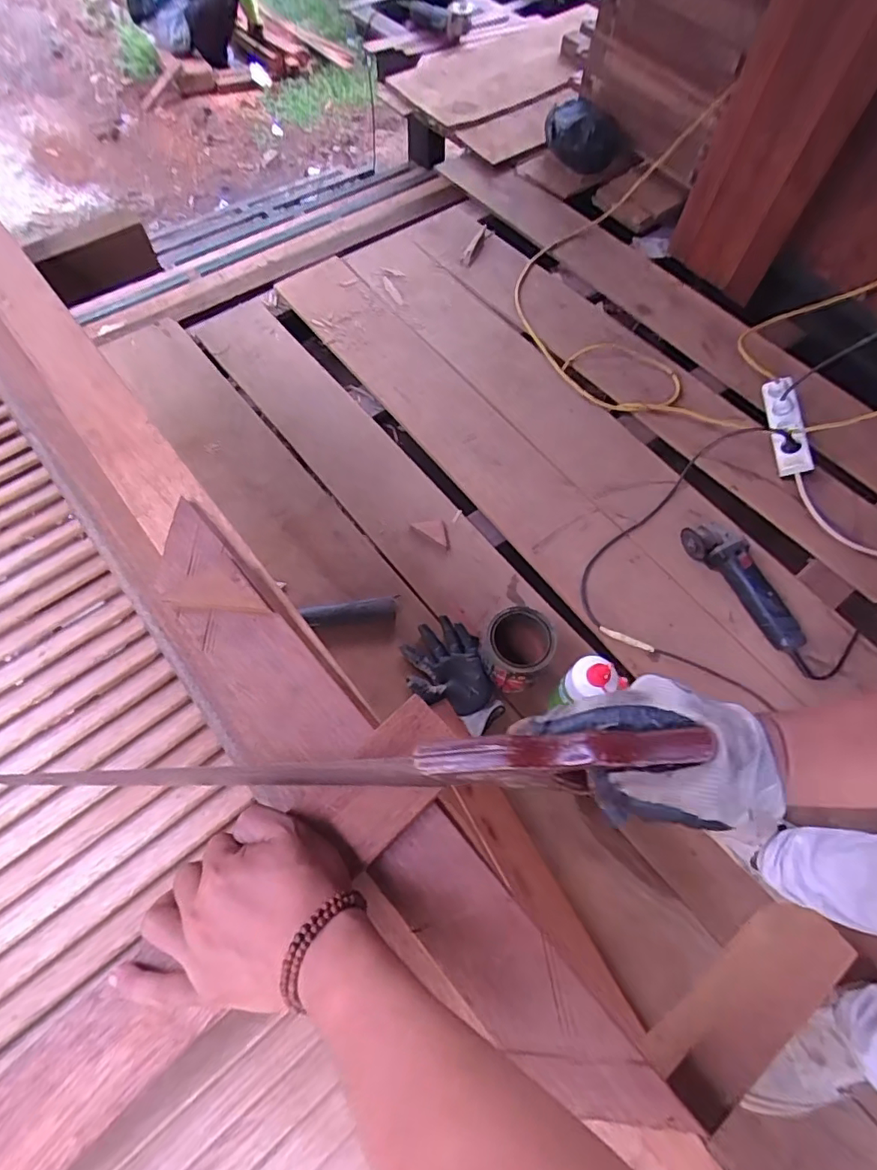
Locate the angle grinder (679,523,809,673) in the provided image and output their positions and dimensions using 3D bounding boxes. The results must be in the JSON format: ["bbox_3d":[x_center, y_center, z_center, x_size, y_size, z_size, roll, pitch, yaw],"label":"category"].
[{"bbox_3d":[0.576,-0.005,1.018,0.073,0.073,0.291,-30,69,-16],"label":"angle grinder"}]

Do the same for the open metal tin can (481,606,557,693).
[{"bbox_3d":[0.129,0.110,0.915,0.105,0.119,0.110,1,64,-2],"label":"open metal tin can"}]

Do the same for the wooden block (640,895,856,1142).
[{"bbox_3d":[0.239,0.323,0.427,0.169,0.075,0.043,-37,71,-18],"label":"wooden block"}]

